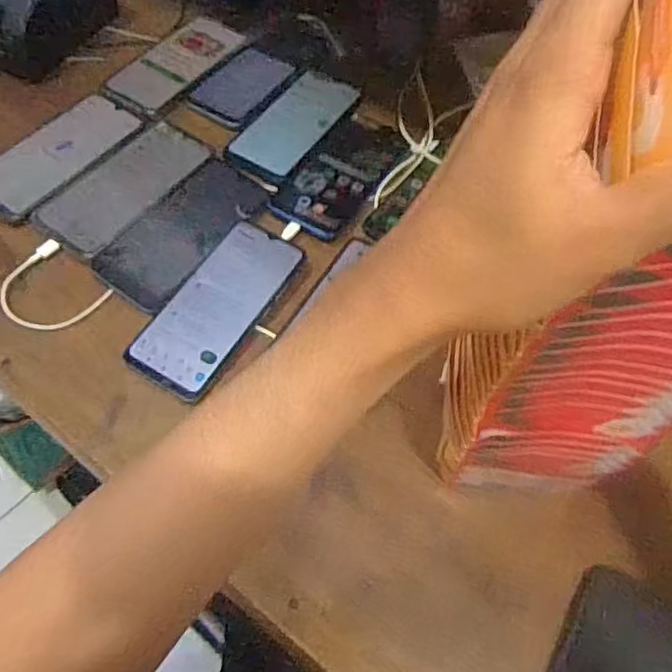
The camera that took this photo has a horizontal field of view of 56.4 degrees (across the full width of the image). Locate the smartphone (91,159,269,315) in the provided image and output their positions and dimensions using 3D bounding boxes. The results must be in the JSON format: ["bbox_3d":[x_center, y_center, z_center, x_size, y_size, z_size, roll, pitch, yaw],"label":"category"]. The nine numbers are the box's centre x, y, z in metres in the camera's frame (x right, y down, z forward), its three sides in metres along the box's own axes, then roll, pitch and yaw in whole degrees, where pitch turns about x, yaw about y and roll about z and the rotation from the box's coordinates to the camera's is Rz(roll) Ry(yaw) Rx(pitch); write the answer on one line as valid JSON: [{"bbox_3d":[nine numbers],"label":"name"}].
[{"bbox_3d":[-0.135,-0.098,0.562,0.081,0.009,0.167,32,61,14],"label":"smartphone"}]

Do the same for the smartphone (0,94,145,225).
[{"bbox_3d":[-0.271,-0.177,0.608,0.081,0.010,0.174,30,61,13],"label":"smartphone"}]

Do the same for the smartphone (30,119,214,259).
[{"bbox_3d":[-0.196,-0.146,0.592,0.088,0.007,0.169,31,61,14],"label":"smartphone"}]

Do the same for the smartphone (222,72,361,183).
[{"bbox_3d":[-0.043,-0.220,0.645,0.075,0.009,0.157,27,60,12],"label":"smartphone"}]

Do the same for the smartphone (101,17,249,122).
[{"bbox_3d":[-0.175,-0.297,0.687,0.074,0.014,0.162,33,62,15],"label":"smartphone"}]

